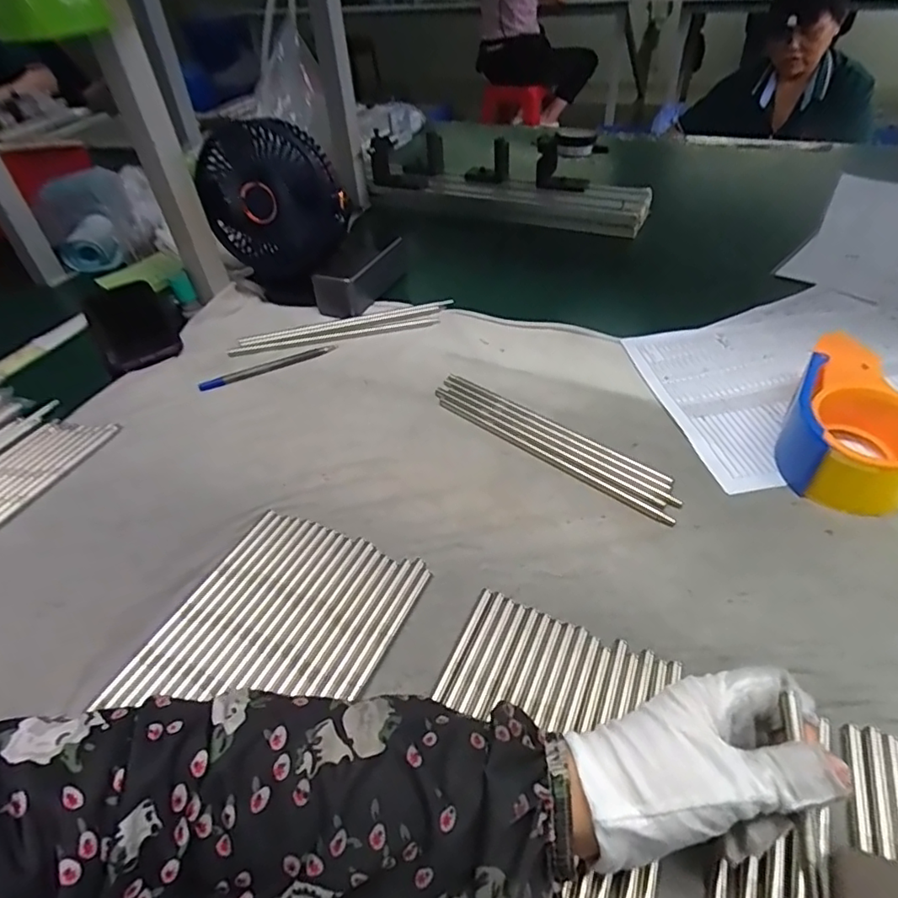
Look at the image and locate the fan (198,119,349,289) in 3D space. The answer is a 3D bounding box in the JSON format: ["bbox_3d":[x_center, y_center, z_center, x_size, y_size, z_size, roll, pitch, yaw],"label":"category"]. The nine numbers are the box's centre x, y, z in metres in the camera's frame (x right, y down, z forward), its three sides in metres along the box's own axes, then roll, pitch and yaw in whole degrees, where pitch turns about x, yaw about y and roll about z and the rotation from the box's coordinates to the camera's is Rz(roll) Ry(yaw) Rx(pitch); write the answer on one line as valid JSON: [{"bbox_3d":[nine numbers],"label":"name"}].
[{"bbox_3d":[-0.191,-0.256,0.629,0.137,0.179,0.122,-18,44,-13],"label":"fan"}]

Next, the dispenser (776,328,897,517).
[{"bbox_3d":[0.305,-0.018,0.422,0.093,0.062,0.128,21,49,27],"label":"dispenser"}]

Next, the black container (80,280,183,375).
[{"bbox_3d":[-0.387,-0.153,0.688,0.087,0.022,0.201,-28,47,-23],"label":"black container"}]

